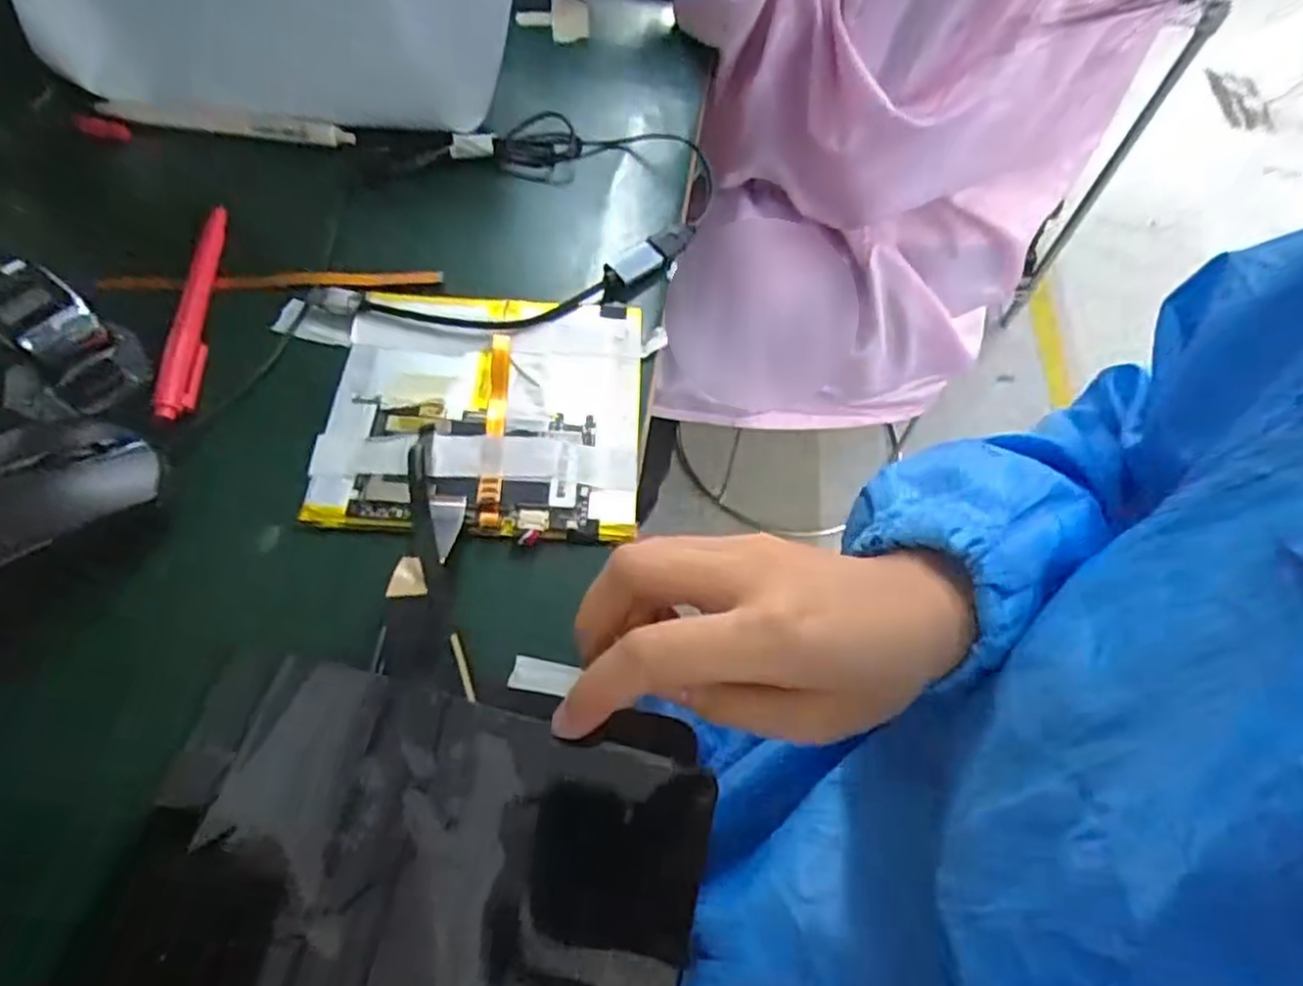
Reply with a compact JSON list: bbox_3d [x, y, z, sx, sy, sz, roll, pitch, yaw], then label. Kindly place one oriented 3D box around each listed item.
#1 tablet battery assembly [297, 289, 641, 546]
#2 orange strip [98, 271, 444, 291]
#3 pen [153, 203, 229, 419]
[{"bbox_3d":[-0.071,-0.038,0.318,0.129,0.006,0.123,2,58,-3],"label":"tablet battery assembly"},{"bbox_3d":[-0.177,-0.100,0.350,0.151,0.008,0.010,-2,58,-6],"label":"orange strip"},{"bbox_3d":[-0.205,-0.084,0.337,0.013,0.016,0.128,-6,59,-8],"label":"pen"}]

